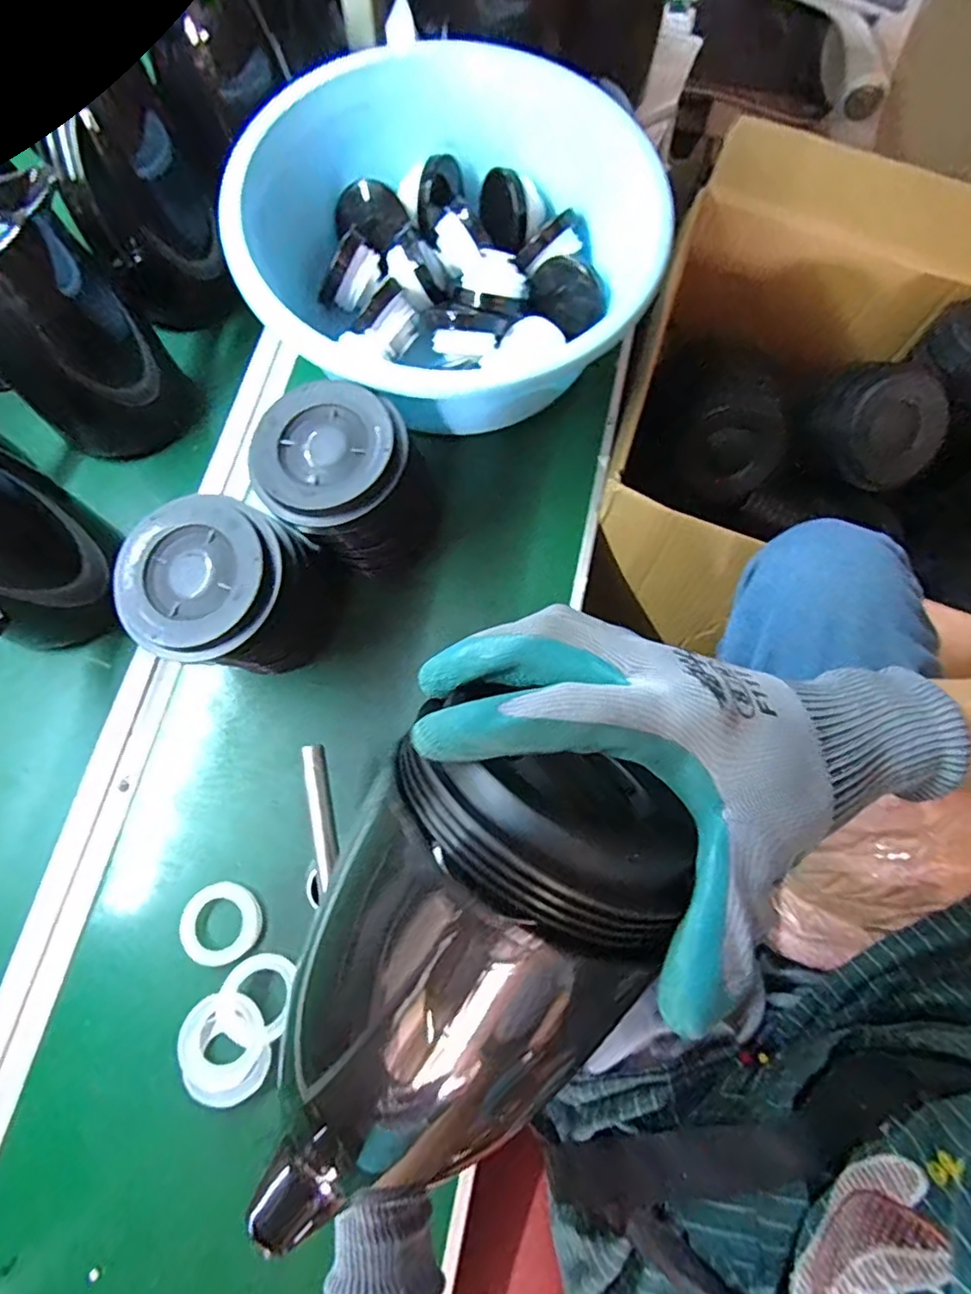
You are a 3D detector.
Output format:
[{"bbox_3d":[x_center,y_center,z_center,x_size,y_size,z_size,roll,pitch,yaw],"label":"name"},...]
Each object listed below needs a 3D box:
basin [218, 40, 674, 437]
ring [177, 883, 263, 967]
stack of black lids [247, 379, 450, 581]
[{"bbox_3d":[-0.017,-0.379,0.558,0.342,0.131,0.336,0,74,-1],"label":"basin"},{"bbox_3d":[-0.206,0.214,0.464,0.059,0.009,0.056,0,74,-1],"label":"ring"},{"bbox_3d":[-0.109,-0.130,0.510,0.137,0.134,0.113,-4,74,-2],"label":"stack of black lids"}]

